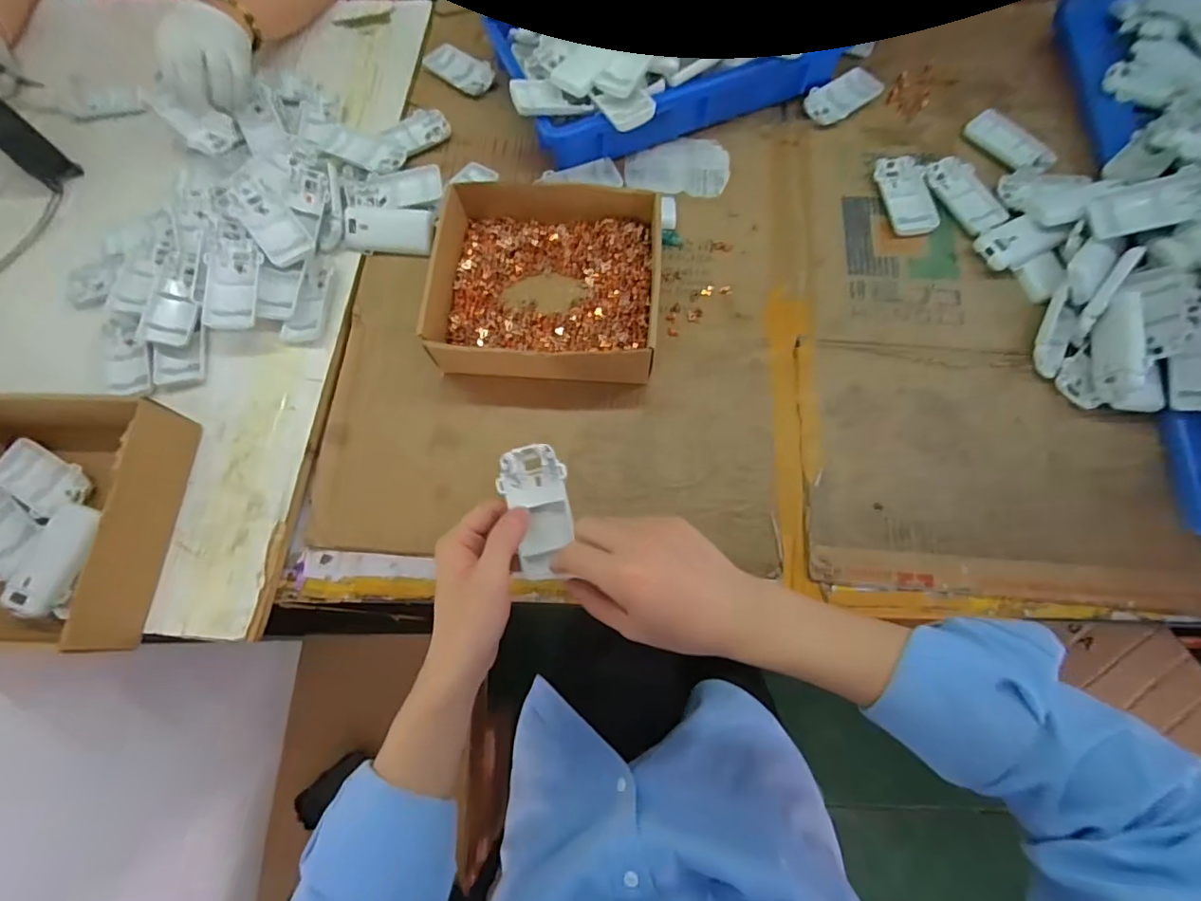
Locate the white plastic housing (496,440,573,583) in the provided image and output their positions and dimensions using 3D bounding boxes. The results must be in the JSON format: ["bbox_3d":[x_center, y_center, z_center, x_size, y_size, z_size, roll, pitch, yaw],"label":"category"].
[{"bbox_3d":[-0.046,0.044,0.390,0.047,0.020,0.094,-9,84,-3],"label":"white plastic housing"}]

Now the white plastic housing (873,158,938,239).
[{"bbox_3d":[0.325,-0.274,0.573,0.051,0.011,0.100,-5,71,-2],"label":"white plastic housing"}]

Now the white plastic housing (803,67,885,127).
[{"bbox_3d":[0.280,-0.408,0.622,0.088,0.018,0.049,-32,74,-10],"label":"white plastic housing"}]

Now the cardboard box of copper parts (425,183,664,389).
[{"bbox_3d":[-0.052,-0.165,0.527,0.212,0.054,0.208,5,71,2],"label":"cardboard box of copper parts"}]

